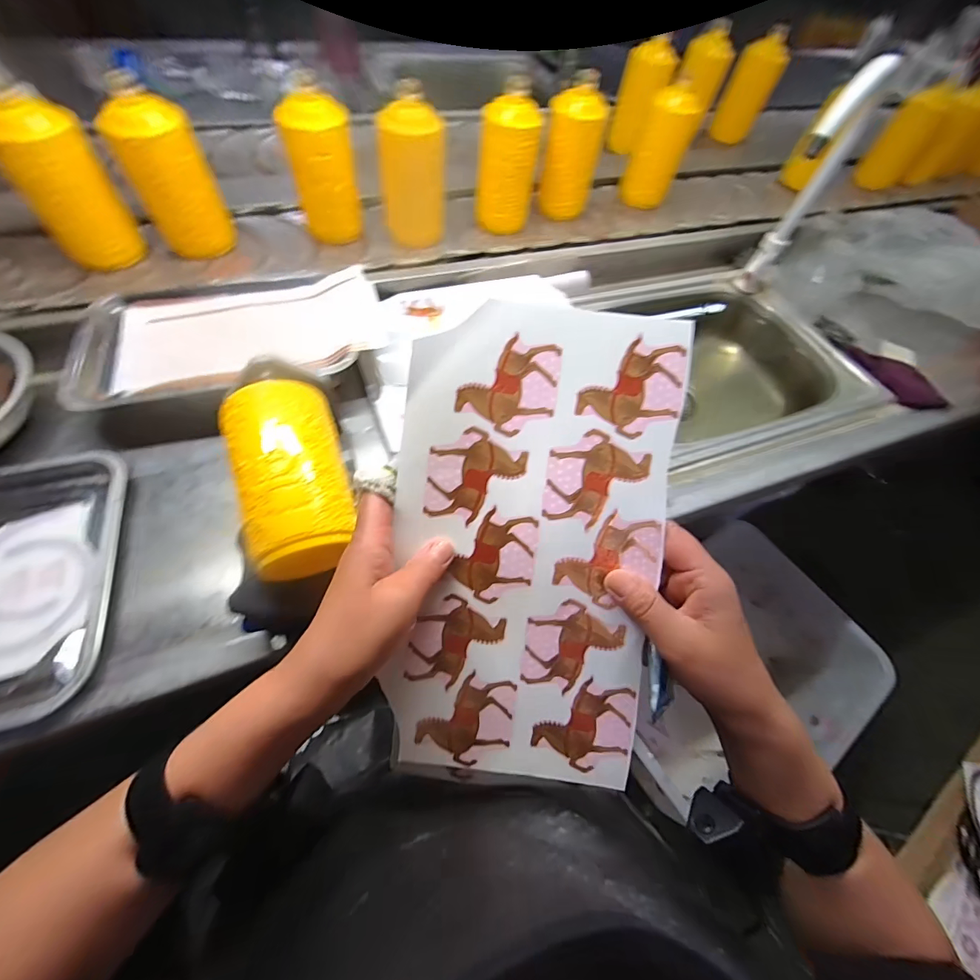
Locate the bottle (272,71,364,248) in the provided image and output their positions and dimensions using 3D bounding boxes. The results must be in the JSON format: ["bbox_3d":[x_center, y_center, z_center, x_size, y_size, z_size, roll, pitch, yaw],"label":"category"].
[{"bbox_3d":[-0.249,-0.475,0.617,0.088,0.179,0.087,22,62,4],"label":"bottle"}]

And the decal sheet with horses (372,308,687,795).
[{"bbox_3d":[0.024,0.039,0.273,0.171,0.010,0.305,7,93,2],"label":"decal sheet with horses"}]

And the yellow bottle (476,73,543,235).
[{"bbox_3d":[0.027,-0.530,0.673,0.100,0.175,0.094,9,61,-3],"label":"yellow bottle"}]

